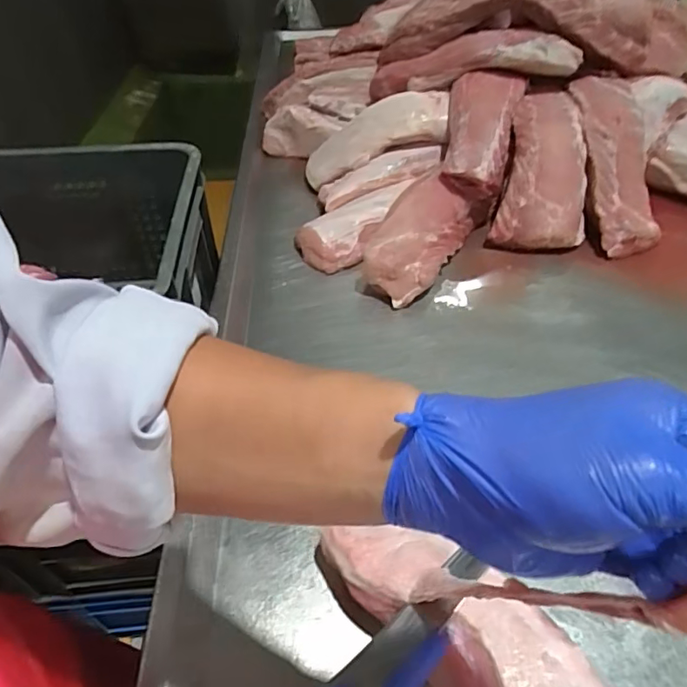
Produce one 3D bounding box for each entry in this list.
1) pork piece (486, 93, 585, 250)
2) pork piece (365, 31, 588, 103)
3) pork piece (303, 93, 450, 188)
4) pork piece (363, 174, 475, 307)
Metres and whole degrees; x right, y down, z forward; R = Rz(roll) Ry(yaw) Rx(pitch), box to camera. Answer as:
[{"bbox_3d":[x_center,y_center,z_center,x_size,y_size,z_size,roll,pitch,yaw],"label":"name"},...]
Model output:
[{"bbox_3d":[0.347,-0.322,0.924,0.147,0.075,0.343,8,70,12],"label":"pork piece"},{"bbox_3d":[0.240,-0.501,0.975,0.377,0.095,0.069,1,46,3],"label":"pork piece"},{"bbox_3d":[0.057,-0.383,1.003,0.286,0.071,0.115,-20,42,16],"label":"pork piece"},{"bbox_3d":[0.120,-0.172,0.862,0.110,0.074,0.257,20,50,20],"label":"pork piece"}]

